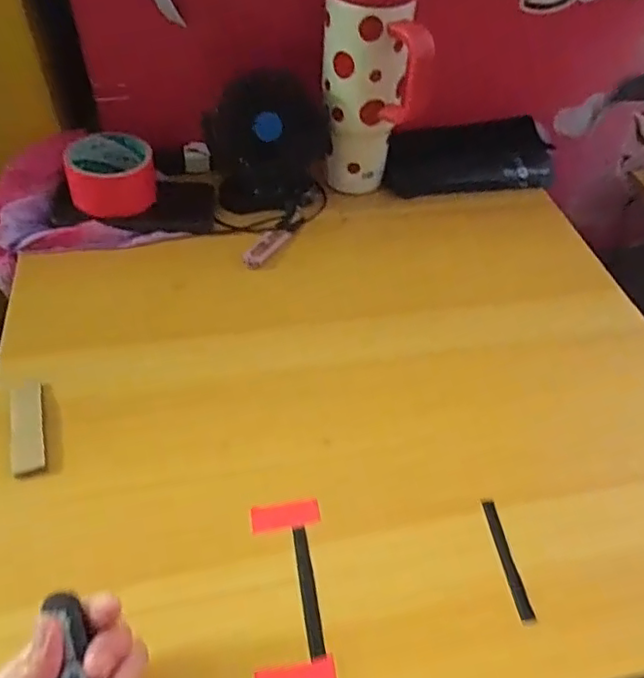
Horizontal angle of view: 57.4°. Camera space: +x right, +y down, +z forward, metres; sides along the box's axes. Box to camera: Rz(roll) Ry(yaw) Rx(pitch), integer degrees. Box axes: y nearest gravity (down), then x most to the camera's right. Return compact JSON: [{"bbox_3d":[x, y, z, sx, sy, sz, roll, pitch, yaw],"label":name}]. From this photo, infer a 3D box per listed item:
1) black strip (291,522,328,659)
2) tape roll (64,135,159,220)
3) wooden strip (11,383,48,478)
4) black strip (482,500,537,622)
[{"bbox_3d":[-0.009,0.166,0.389,0.010,0.004,0.084,-5,49,-10],"label":"black strip"},{"bbox_3d":[-0.221,-0.172,0.615,0.085,0.053,0.083,3,48,-3],"label":"tape roll"},{"bbox_3d":[-0.226,0.068,0.452,0.023,0.006,0.083,-12,51,-16],"label":"wooden strip"},{"bbox_3d":[0.129,0.152,0.410,0.010,0.005,0.082,-3,49,-8],"label":"black strip"}]

